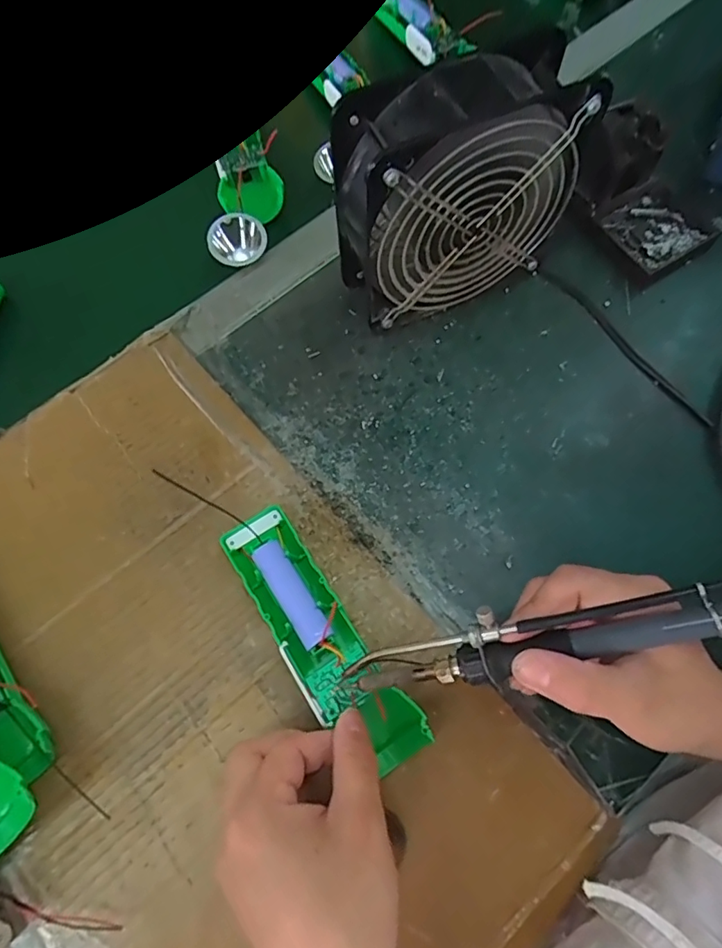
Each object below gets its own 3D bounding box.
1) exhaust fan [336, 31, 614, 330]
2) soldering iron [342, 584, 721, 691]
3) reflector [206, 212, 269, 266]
[{"bbox_3d":[0.053,-0.162,0.330,0.142,0.152,0.054,-21,72,-9],"label":"exhaust fan"},{"bbox_3d":[0.096,0.071,0.241,0.221,0.033,0.028,-15,70,15],"label":"soldering iron"},{"bbox_3d":[-0.093,-0.177,0.402,0.042,0.035,0.022,-13,38,-11],"label":"reflector"}]

